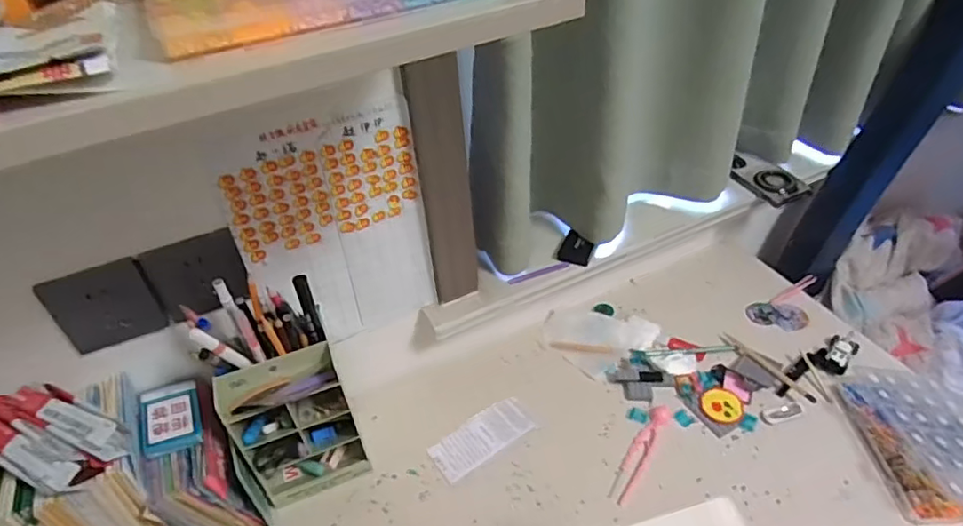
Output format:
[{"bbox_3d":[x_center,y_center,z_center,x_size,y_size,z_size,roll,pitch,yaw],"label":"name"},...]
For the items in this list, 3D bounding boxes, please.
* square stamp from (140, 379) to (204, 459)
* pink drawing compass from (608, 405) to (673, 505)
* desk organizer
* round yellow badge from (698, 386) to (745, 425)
[{"bbox_3d":[-0.333,0.164,0.626,0.057,0.017,0.083,-20,43,-15],"label":"square stamp"},{"bbox_3d":[0.196,0.231,0.721,0.027,0.005,0.146,23,48,29],"label":"pink drawing compass"},{"bbox_3d":[-0.218,0.145,0.660,0.119,0.271,0.110,-19,43,-15],"label":"desk organizer"},{"bbox_3d":[0.313,0.184,0.760,0.052,0.005,0.053,-3,41,3],"label":"round yellow badge"}]

